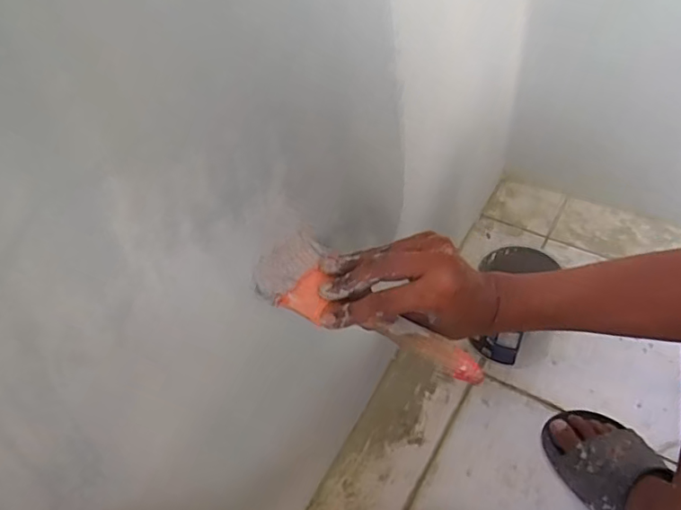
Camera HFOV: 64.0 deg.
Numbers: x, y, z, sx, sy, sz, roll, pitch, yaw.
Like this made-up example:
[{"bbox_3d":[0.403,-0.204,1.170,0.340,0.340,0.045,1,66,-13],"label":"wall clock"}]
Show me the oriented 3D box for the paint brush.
[{"bbox_3d":[0.028,0.035,0.415,0.175,0.033,0.076,25,55,12],"label":"paint brush"}]

